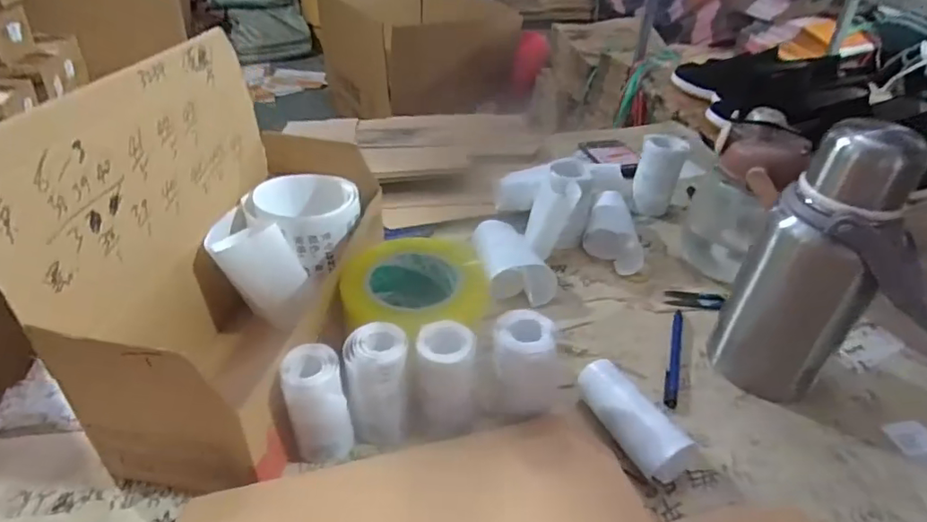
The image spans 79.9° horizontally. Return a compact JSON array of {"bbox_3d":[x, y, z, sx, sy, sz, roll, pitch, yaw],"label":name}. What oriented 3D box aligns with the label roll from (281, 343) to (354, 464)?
[{"bbox_3d":[-0.107,0.109,0.407,0.038,0.095,0.040,2,35,-2],"label":"label roll"}]

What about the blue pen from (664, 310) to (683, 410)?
[{"bbox_3d":[0.203,0.090,0.529,0.015,0.010,0.127,17,40,15],"label":"blue pen"}]

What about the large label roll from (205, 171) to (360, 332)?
[{"bbox_3d":[-0.164,-0.019,0.536,0.110,0.079,0.152,18,44,23],"label":"large label roll"}]

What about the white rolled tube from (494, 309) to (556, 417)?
[{"bbox_3d":[0.048,0.082,0.435,0.048,0.080,0.043,2,40,6],"label":"white rolled tube"}]

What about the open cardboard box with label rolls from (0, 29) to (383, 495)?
[{"bbox_3d":[-0.182,-0.018,0.465,0.156,0.252,0.321,6,35,4],"label":"open cardboard box with label rolls"}]

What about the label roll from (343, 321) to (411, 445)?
[{"bbox_3d":[-0.062,0.094,0.421,0.045,0.092,0.046,-1,39,1],"label":"label roll"}]

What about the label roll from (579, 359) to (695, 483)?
[{"bbox_3d":[0.134,0.128,0.446,0.041,0.046,0.103,-20,41,-29],"label":"label roll"}]

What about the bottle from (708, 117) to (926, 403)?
[{"bbox_3d":[0.309,0.013,0.456,0.125,0.234,0.083,-6,41,-14],"label":"bottle"}]

